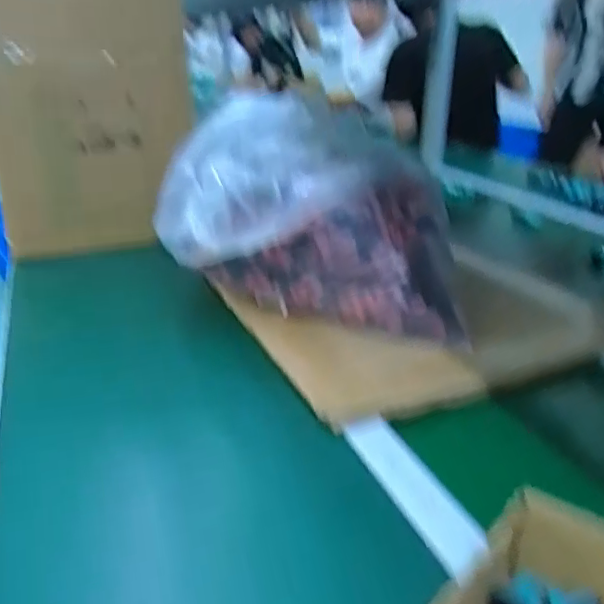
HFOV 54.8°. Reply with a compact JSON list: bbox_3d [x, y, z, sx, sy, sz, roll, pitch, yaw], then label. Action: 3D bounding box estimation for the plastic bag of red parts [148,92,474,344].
[{"bbox_3d":[0.022,-0.112,0.730,0.350,0.245,0.203,4,24,7],"label":"plastic bag of red parts"}]

